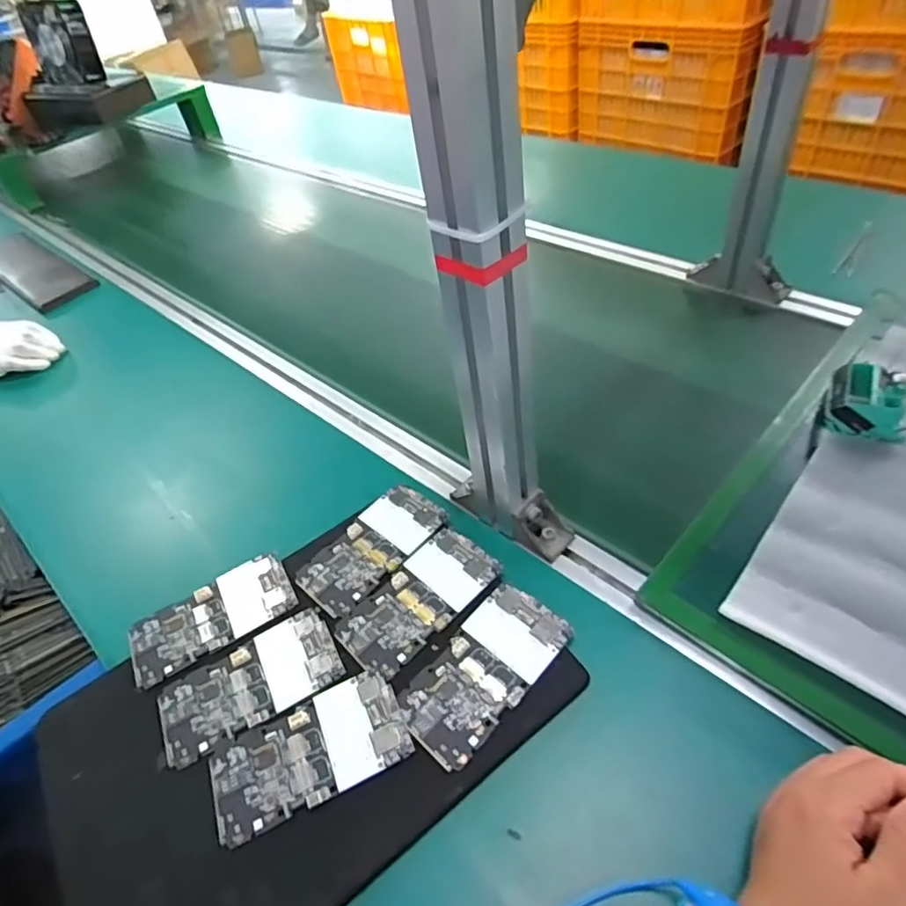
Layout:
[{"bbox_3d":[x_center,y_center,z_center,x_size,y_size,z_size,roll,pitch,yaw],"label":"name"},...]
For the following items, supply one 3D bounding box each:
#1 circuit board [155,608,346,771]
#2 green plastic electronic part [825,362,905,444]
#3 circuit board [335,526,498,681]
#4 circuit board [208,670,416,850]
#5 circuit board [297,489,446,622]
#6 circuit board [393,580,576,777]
[{"bbox_3d":[-0.151,0.172,0.439,0.130,0.010,0.066,-24,47,-15],"label":"circuit board"},{"bbox_3d":[0.363,-0.047,0.512,0.062,0.034,0.069,18,50,24],"label":"green plastic electronic part"},{"bbox_3d":[-0.027,0.114,0.465,0.127,0.010,0.067,-36,51,-25],"label":"circuit board"},{"bbox_3d":[-0.097,0.203,0.398,0.130,0.011,0.065,-21,46,-13],"label":"circuit board"},{"bbox_3d":[-0.069,0.079,0.506,0.066,0.009,0.129,32,57,33],"label":"circuit board"},{"bbox_3d":[0.022,0.152,0.418,0.065,0.007,0.127,31,57,32],"label":"circuit board"}]

